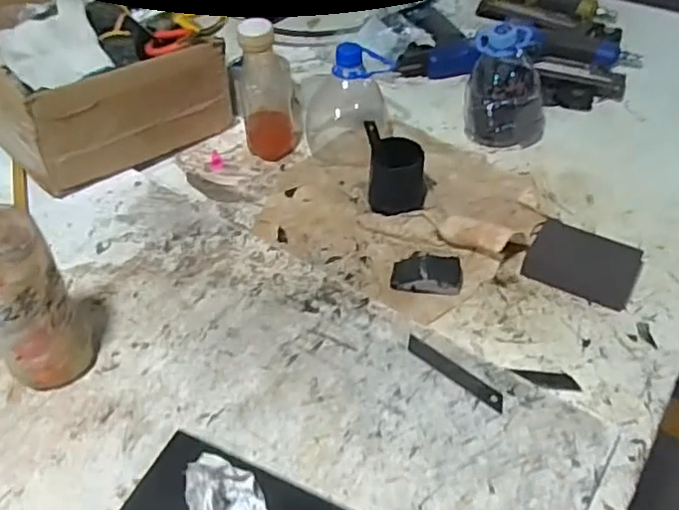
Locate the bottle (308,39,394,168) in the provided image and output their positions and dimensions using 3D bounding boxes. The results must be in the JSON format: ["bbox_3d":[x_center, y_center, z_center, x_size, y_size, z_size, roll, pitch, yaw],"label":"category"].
[{"bbox_3d":[0.012,-0.183,0.729,0.102,0.118,0.090,-4,47,-4],"label":"bottle"}]

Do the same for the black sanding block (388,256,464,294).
[{"bbox_3d":[0.086,0.018,0.605,0.067,0.020,0.036,10,48,10],"label":"black sanding block"}]

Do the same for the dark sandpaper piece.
[{"bbox_3d":[0.240,0.009,0.608,0.099,0.010,0.075,22,69,19],"label":"dark sandpaper piece"}]

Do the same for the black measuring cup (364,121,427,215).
[{"bbox_3d":[0.064,-0.089,0.665,0.067,0.078,0.061,-4,47,-4],"label":"black measuring cup"}]

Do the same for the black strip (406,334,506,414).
[{"bbox_3d":[0.099,0.099,0.526,0.098,0.004,0.015,34,55,28],"label":"black strip"}]

